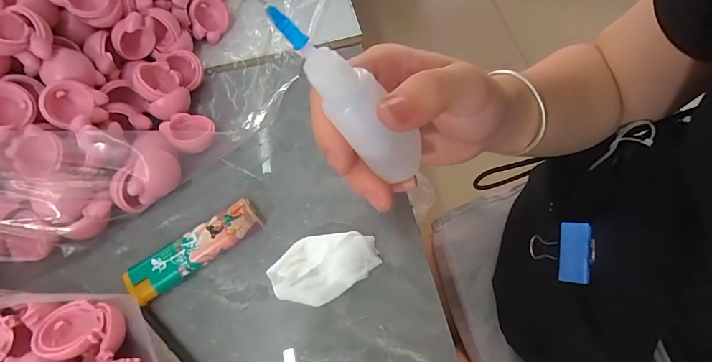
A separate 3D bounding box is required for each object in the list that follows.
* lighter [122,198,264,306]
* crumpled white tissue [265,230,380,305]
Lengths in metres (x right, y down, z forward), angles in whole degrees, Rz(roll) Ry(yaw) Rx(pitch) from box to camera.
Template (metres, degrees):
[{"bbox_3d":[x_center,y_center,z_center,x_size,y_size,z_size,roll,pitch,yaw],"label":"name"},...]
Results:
[{"bbox_3d":[-0.093,0.039,0.229,0.078,0.009,0.023,-35,64,-15],"label":"lighter"},{"bbox_3d":[-0.018,0.047,0.225,0.059,0.011,0.037,-21,61,-8],"label":"crumpled white tissue"}]

